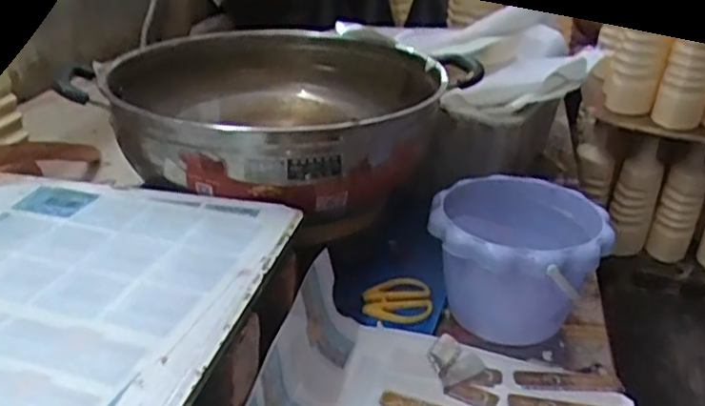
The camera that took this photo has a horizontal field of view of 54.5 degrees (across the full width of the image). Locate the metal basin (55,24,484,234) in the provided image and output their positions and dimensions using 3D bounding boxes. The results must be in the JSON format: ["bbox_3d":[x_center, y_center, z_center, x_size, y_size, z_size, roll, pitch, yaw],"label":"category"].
[{"bbox_3d":[-0.085,-0.085,0.684,0.313,0.112,0.298,0,29,0],"label":"metal basin"}]

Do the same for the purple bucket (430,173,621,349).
[{"bbox_3d":[0.151,0.059,0.638,0.146,0.125,0.152,4,27,-2],"label":"purple bucket"}]

